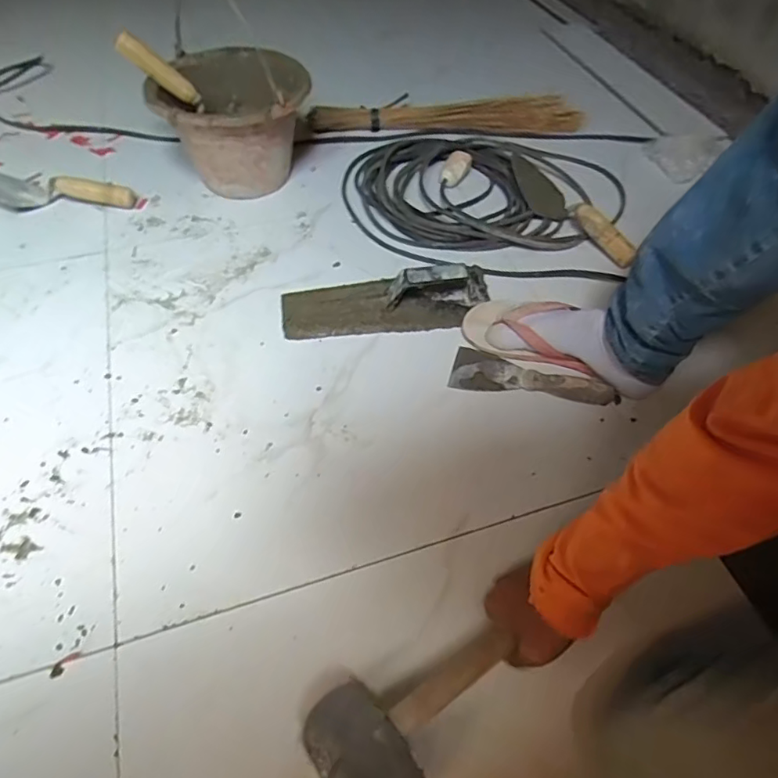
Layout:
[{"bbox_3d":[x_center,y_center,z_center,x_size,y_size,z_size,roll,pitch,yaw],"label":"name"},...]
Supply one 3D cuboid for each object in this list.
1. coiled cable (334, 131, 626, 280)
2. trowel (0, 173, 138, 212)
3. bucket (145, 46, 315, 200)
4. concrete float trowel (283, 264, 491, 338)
[{"bbox_3d":[0.161,-0.343,0.922,0.473,0.034,0.383,12,53,9],"label":"coiled cable"},{"bbox_3d":[-0.605,-0.338,0.910,0.341,0.046,0.079,9,53,7],"label":"trowel"},{"bbox_3d":[-0.259,-0.450,0.920,0.234,0.168,0.265,-14,54,-11],"label":"bucket"},{"bbox_3d":[-0.001,-0.138,0.755,0.293,0.051,0.111,-6,53,-5],"label":"concrete float trowel"}]

